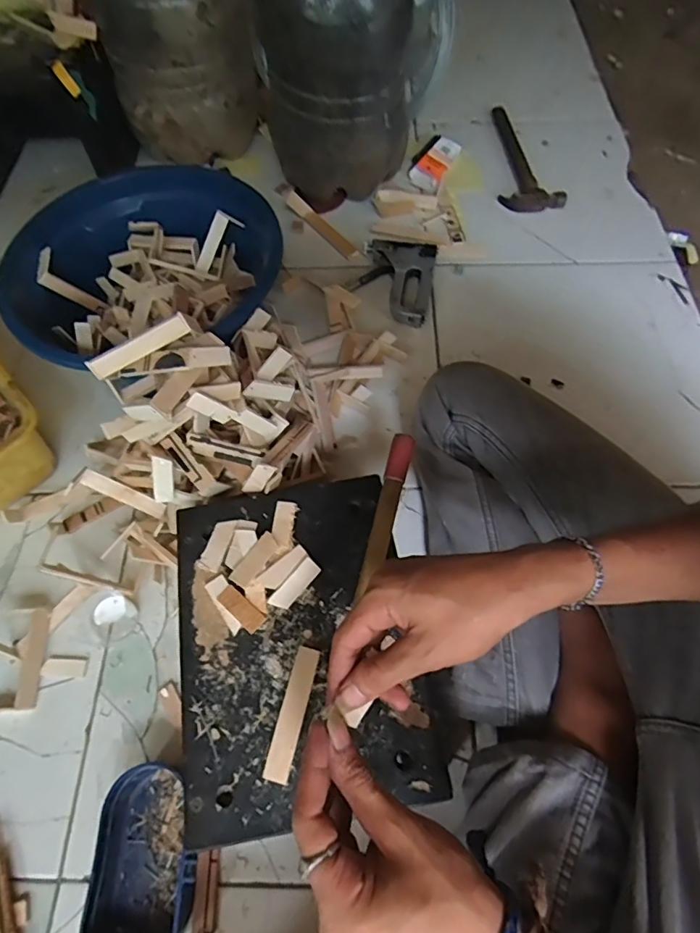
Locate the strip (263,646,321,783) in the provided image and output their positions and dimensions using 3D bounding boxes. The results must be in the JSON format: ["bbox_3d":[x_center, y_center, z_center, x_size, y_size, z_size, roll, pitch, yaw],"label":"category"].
[{"bbox_3d":[-0.046,0.200,0.412,0.020,0.010,0.098,12,64,8],"label":"strip"}]

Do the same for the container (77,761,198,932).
[{"bbox_3d":[-0.186,0.366,0.467,0.096,0.051,0.150,3,65,2],"label":"container"}]

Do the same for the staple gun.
[{"bbox_3d":[0.066,-0.292,0.784,0.122,0.025,0.160,10,66,5],"label":"staple gun"}]

